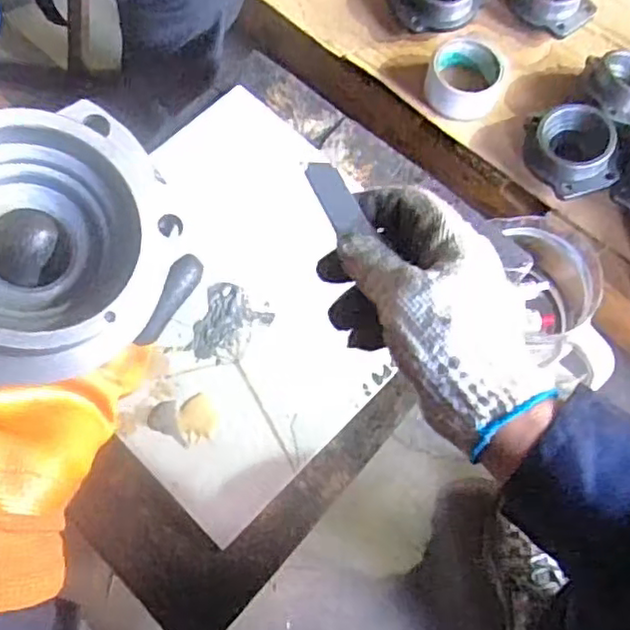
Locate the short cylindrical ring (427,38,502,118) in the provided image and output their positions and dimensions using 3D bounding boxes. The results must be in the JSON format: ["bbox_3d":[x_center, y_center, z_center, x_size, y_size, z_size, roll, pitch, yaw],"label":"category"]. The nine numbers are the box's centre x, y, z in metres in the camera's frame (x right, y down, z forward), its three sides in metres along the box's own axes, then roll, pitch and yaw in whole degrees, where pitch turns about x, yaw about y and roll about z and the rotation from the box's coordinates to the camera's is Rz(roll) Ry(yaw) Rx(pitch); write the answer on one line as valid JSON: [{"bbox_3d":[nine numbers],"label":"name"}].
[{"bbox_3d":[0.189,-0.297,0.826,0.089,0.043,0.093,0,70,-1],"label":"short cylindrical ring"}]

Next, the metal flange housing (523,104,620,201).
[{"bbox_3d":[0.306,-0.191,0.783,0.089,0.064,0.102,-3,70,-2],"label":"metal flange housing"}]

